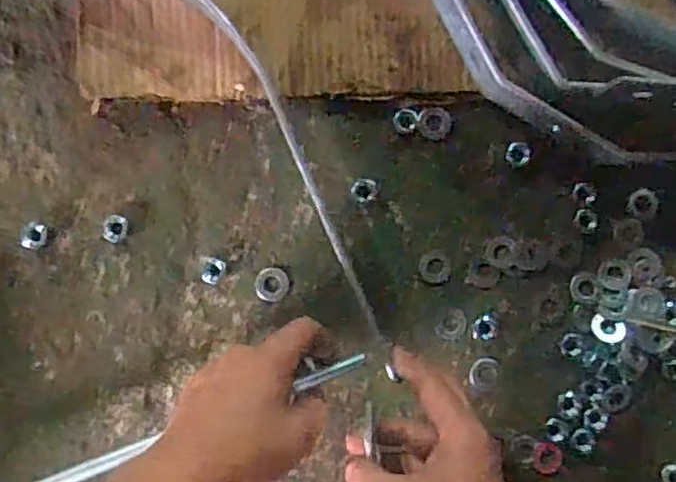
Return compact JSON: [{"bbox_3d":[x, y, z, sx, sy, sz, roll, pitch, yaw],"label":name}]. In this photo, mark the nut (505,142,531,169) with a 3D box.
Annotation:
[{"bbox_3d":[0.140,-0.067,0.516,0.019,0.004,0.020,14,96,14],"label":"nut"}]

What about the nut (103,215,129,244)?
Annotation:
[{"bbox_3d":[-0.169,-0.009,0.504,0.017,0.005,0.021,14,90,-3],"label":"nut"}]

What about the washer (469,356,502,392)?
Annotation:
[{"bbox_3d":[0.115,0.103,0.514,0.024,0.004,0.026,0,91,-3],"label":"washer"}]

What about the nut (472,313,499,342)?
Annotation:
[{"bbox_3d":[0.116,0.067,0.517,0.020,0.004,0.021,11,90,-3],"label":"nut"}]

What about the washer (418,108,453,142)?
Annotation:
[{"bbox_3d":[0.076,-0.092,0.518,0.025,0.004,0.025,18,90,-3],"label":"washer"}]

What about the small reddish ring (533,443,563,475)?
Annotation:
[{"bbox_3d":[0.163,0.169,0.512,0.025,0.004,0.023,0,91,-3],"label":"small reddish ring"}]

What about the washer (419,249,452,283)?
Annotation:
[{"bbox_3d":[0.076,0.019,0.514,0.025,0.004,0.026,0,91,-3],"label":"washer"}]

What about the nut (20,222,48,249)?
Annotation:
[{"bbox_3d":[-0.232,-0.004,0.504,0.018,0.010,0.020,8,90,-3],"label":"nut"}]

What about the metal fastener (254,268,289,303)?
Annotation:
[{"bbox_3d":[-0.052,0.034,0.516,0.026,0.004,0.027,0,91,-3],"label":"metal fastener"}]

